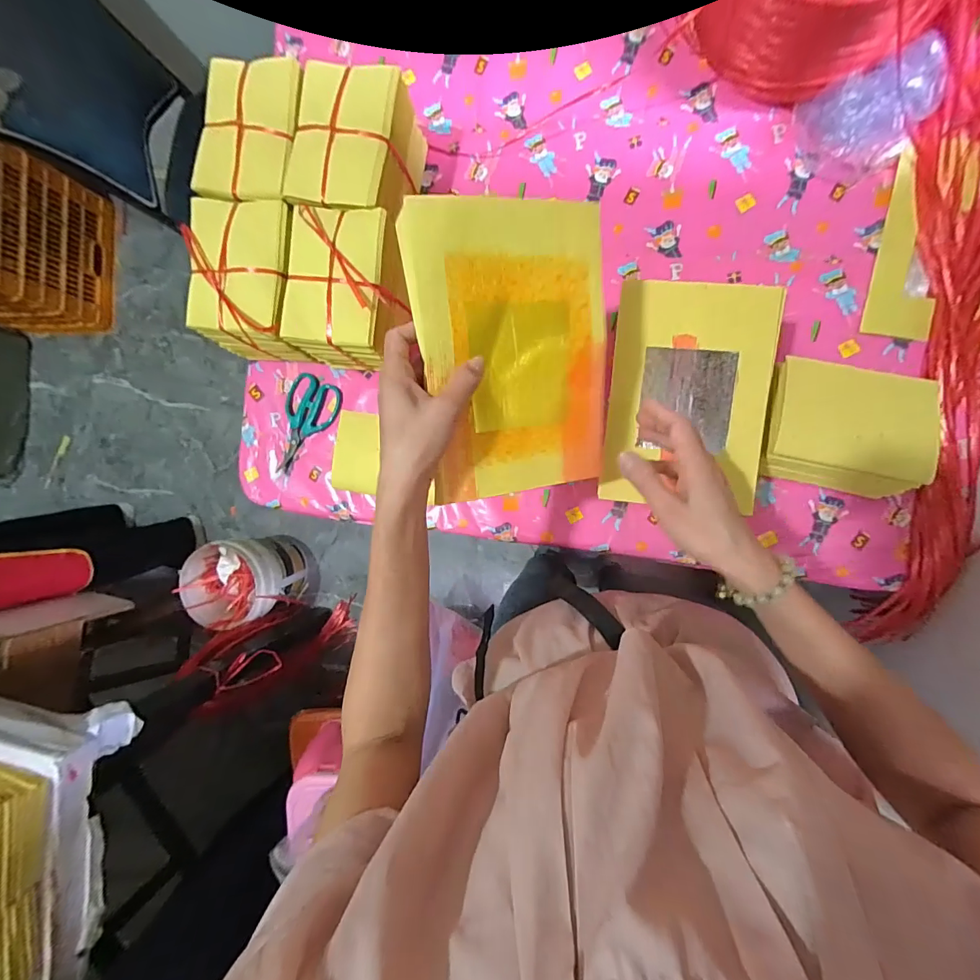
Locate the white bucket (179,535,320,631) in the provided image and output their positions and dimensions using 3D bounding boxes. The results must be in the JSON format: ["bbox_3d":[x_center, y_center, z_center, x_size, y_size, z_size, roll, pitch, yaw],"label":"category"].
[{"bbox_3d":[-0.748,0.273,1.416,0.247,0.328,0.244,0,92,8],"label":"white bucket"}]

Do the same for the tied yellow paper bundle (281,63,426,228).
[{"bbox_3d":[-0.166,-0.420,0.577,0.123,0.132,0.160,9,93,8],"label":"tied yellow paper bundle"}]

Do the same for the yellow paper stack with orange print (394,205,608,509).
[{"bbox_3d":[0.022,-0.111,0.362,0.158,0.011,0.225,-11,103,-18],"label":"yellow paper stack with orange print"}]

